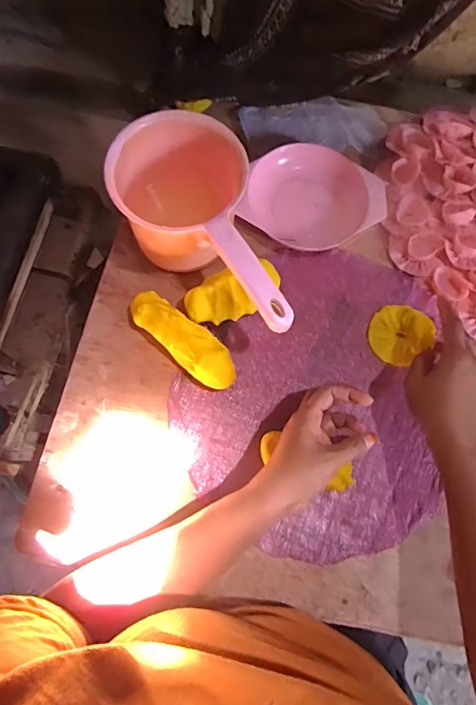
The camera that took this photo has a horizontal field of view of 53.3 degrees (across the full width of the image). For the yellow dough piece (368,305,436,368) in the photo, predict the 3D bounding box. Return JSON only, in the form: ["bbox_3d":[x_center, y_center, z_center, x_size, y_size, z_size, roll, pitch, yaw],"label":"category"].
[{"bbox_3d":[0.190,-0.024,0.560,0.074,0.012,0.065,-41,78,-10],"label":"yellow dough piece"}]

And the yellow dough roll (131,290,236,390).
[{"bbox_3d":[-0.059,-0.014,0.522,0.139,0.046,0.047,40,77,11],"label":"yellow dough roll"}]

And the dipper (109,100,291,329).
[{"bbox_3d":[-0.039,-0.112,0.515,0.127,0.124,0.257,-24,75,-7],"label":"dipper"}]

